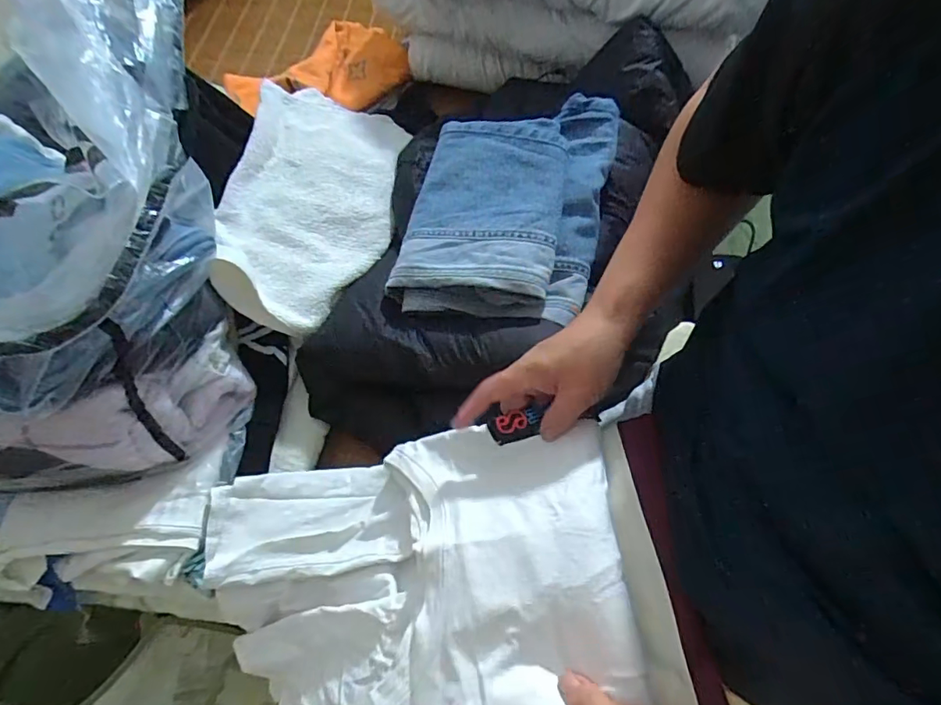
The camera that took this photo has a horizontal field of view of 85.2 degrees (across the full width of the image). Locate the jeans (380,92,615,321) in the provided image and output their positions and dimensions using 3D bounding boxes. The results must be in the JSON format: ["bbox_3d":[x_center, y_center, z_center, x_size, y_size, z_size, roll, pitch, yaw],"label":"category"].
[{"bbox_3d":[0.038,-0.163,0.525,0.195,0.051,0.252,12,65,9],"label":"jeans"}]

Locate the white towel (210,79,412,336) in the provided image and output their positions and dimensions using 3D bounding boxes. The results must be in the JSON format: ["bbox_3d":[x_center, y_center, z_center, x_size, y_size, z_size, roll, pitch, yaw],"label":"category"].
[{"bbox_3d":[-0.182,-0.187,0.582,0.167,0.084,0.343,4,64,5],"label":"white towel"}]

